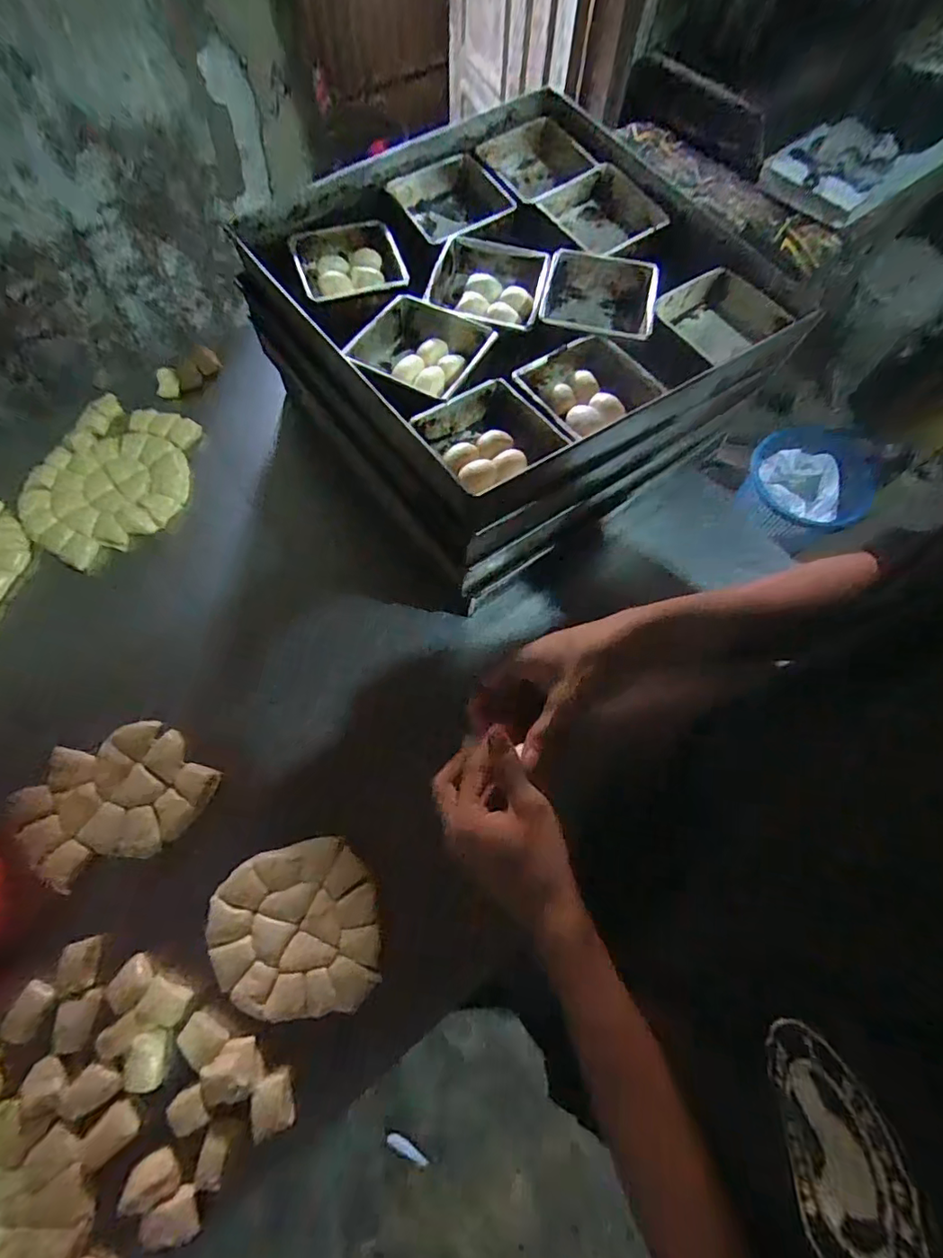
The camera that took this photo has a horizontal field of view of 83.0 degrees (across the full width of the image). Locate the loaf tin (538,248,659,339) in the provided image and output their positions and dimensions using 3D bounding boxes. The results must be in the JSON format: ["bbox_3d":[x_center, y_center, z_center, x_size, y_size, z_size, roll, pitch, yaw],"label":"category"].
[{"bbox_3d":[0.140,-0.355,0.596,0.122,0.053,0.128,1,67,-2],"label":"loaf tin"}]

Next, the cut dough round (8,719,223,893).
[{"bbox_3d":[-0.356,0.165,0.534,0.178,0.015,0.129,-24,70,-11],"label":"cut dough round"}]

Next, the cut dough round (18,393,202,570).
[{"bbox_3d":[-0.455,-0.191,0.675,0.186,0.019,0.227,25,69,8],"label":"cut dough round"}]

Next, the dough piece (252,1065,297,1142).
[{"bbox_3d":[-0.168,0.399,0.447,0.033,0.018,0.039,-18,69,-9],"label":"dough piece"}]

